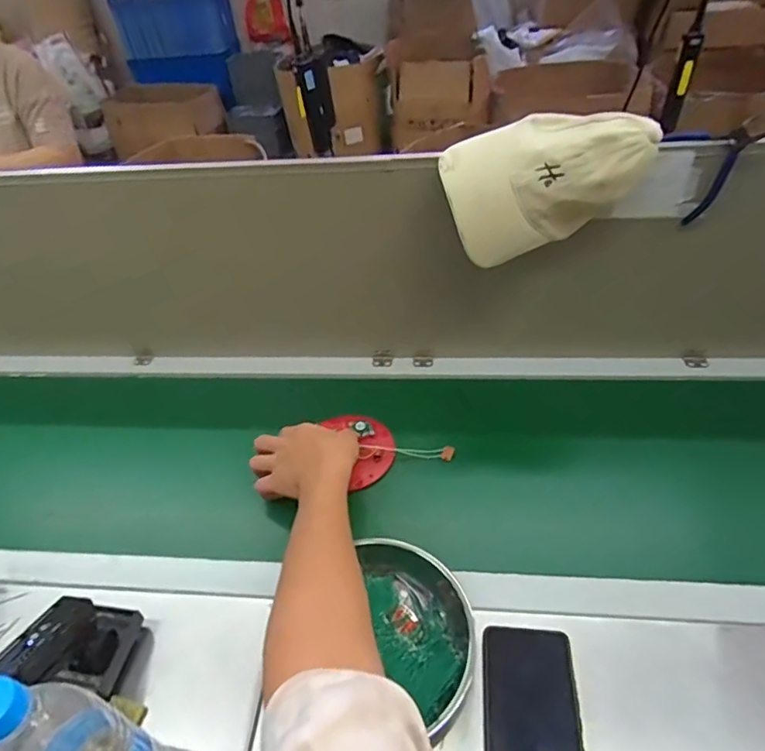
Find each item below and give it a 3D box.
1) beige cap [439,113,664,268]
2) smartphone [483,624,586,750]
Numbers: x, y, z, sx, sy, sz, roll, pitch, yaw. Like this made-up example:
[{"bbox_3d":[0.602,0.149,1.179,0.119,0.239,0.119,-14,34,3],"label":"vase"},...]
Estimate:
[{"bbox_3d":[0.175,-0.222,0.628,0.217,0.127,0.107,-17,44,-12],"label":"beige cap"},{"bbox_3d":[0.125,0.295,0.446,0.078,0.012,0.162,1,43,8],"label":"smartphone"}]

